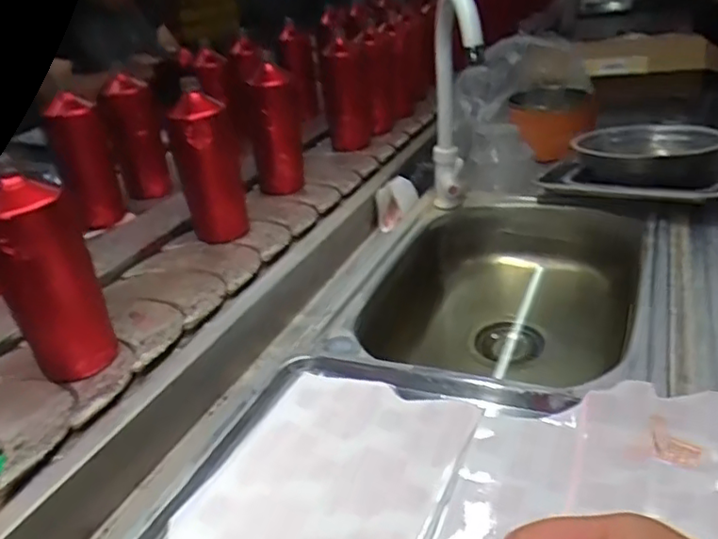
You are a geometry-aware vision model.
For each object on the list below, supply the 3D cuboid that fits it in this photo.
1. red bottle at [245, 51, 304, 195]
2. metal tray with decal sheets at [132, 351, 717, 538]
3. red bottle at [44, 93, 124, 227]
[{"bbox_3d":[-0.129,-0.215,0.932,0.079,0.185,0.079,-5,31,-16],"label":"red bottle"},{"bbox_3d":[0.047,0.158,0.419,0.372,0.033,0.283,9,33,23],"label":"metal tray with decal sheets"},{"bbox_3d":[-0.406,-0.164,0.890,0.075,0.176,0.069,-11,33,-24],"label":"red bottle"}]

